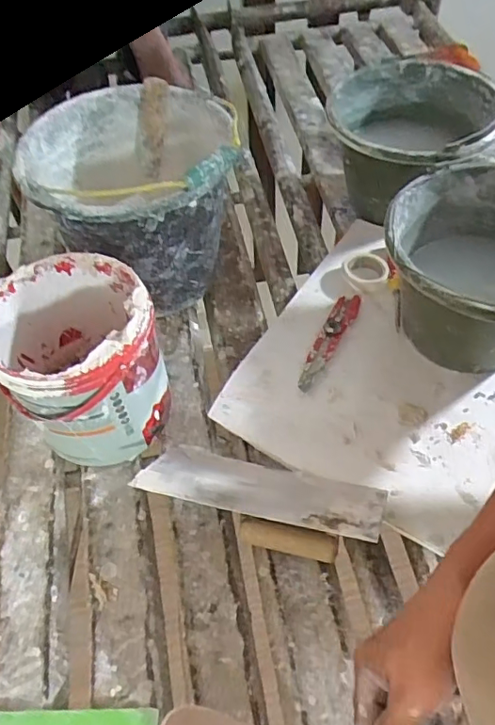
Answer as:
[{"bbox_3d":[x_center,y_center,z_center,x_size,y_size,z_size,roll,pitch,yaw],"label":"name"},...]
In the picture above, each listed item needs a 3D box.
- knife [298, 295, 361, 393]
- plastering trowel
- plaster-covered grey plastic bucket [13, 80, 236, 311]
[{"bbox_3d":[0.109,-0.033,0.737,0.029,0.021,0.170,24,59,18],"label":"knife"},{"bbox_3d":[0.013,0.166,0.617,0.265,0.067,0.115,8,16,16],"label":"plastering trowel"},{"bbox_3d":[-0.138,-0.213,0.757,0.243,0.234,0.245,-1,54,2],"label":"plaster-covered grey plastic bucket"}]

